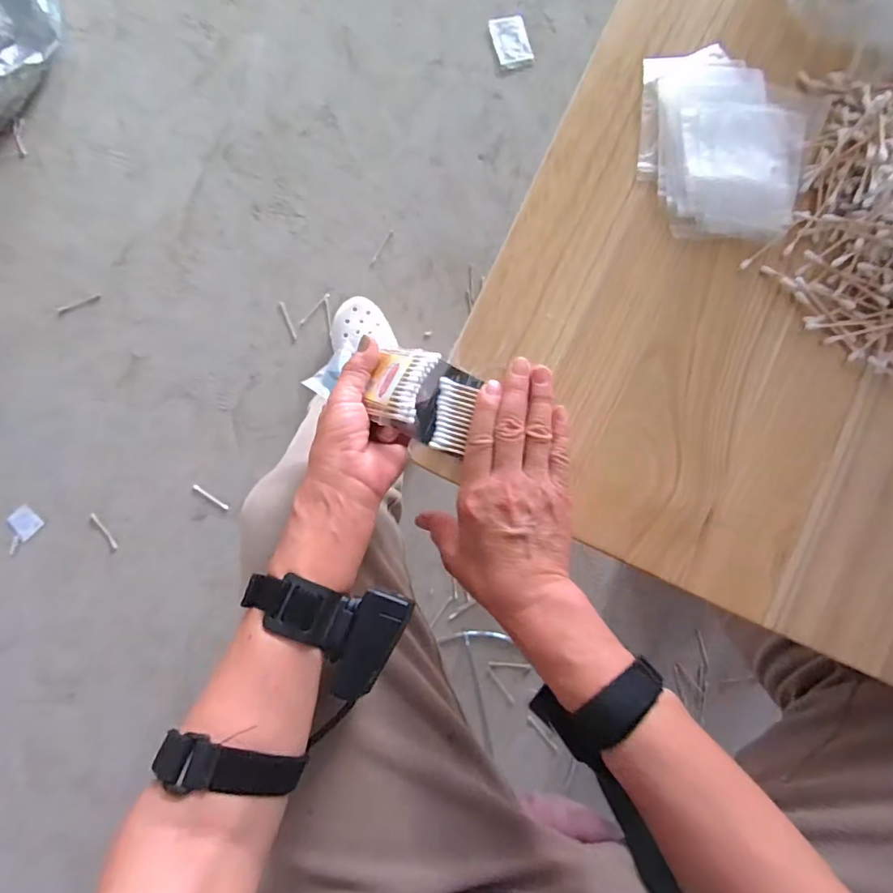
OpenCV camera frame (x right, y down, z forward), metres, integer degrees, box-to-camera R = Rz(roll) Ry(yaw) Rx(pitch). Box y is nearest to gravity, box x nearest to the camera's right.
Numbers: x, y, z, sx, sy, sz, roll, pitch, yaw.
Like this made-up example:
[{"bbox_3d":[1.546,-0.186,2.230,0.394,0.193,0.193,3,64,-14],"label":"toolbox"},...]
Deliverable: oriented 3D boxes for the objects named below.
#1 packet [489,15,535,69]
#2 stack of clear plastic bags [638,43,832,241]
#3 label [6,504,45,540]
[{"bbox_3d":[0.123,-0.776,0.943,0.064,0.005,0.098,-17,92,8],"label":"packet"},{"bbox_3d":[0.226,-0.240,0.386,0.143,0.020,0.152,5,85,-1],"label":"stack of clear plastic bags"},{"bbox_3d":[-0.734,0.133,0.859,0.043,0.004,0.049,-42,93,-14],"label":"label"}]

